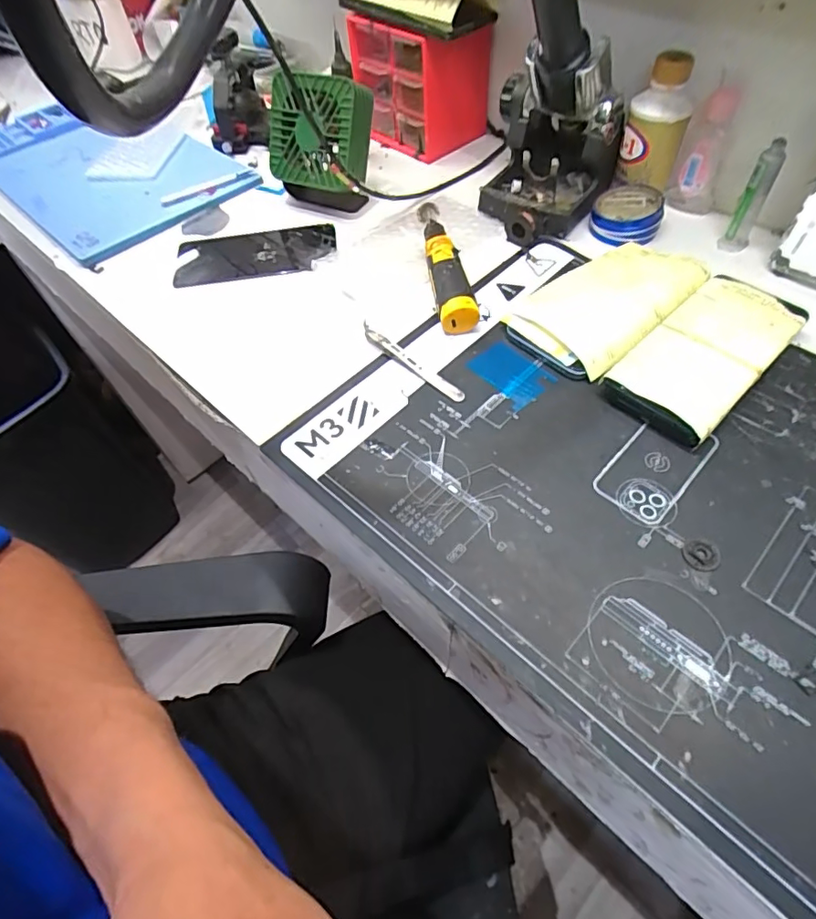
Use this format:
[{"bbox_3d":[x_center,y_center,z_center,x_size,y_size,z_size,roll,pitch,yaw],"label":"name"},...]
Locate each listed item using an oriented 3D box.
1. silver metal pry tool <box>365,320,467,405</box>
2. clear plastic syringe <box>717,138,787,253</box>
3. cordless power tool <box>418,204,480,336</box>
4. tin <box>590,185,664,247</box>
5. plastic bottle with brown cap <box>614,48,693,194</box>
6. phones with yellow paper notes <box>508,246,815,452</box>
[{"bbox_3d":[0.003,-0.076,0.413,0.105,0.011,0.011,37,66,26],"label":"silver metal pry tool"},{"bbox_3d":[0.294,-0.220,0.448,0.021,0.093,0.015,21,59,19],"label":"clear plastic syringe"},{"bbox_3d":[0.032,-0.177,0.469,0.030,0.030,0.162,-8,55,0],"label":"cordless power tool"},{"bbox_3d":[0.203,-0.227,0.489,0.060,0.032,0.048,20,59,18],"label":"tin"},{"bbox_3d":[0.222,-0.300,0.475,0.047,0.099,0.052,-23,56,-11],"label":"plastic bottle with brown cap"},{"bbox_3d":[0.187,-0.105,0.409,0.156,0.024,0.173,-39,60,-20],"label":"phones with yellow paper notes"}]

